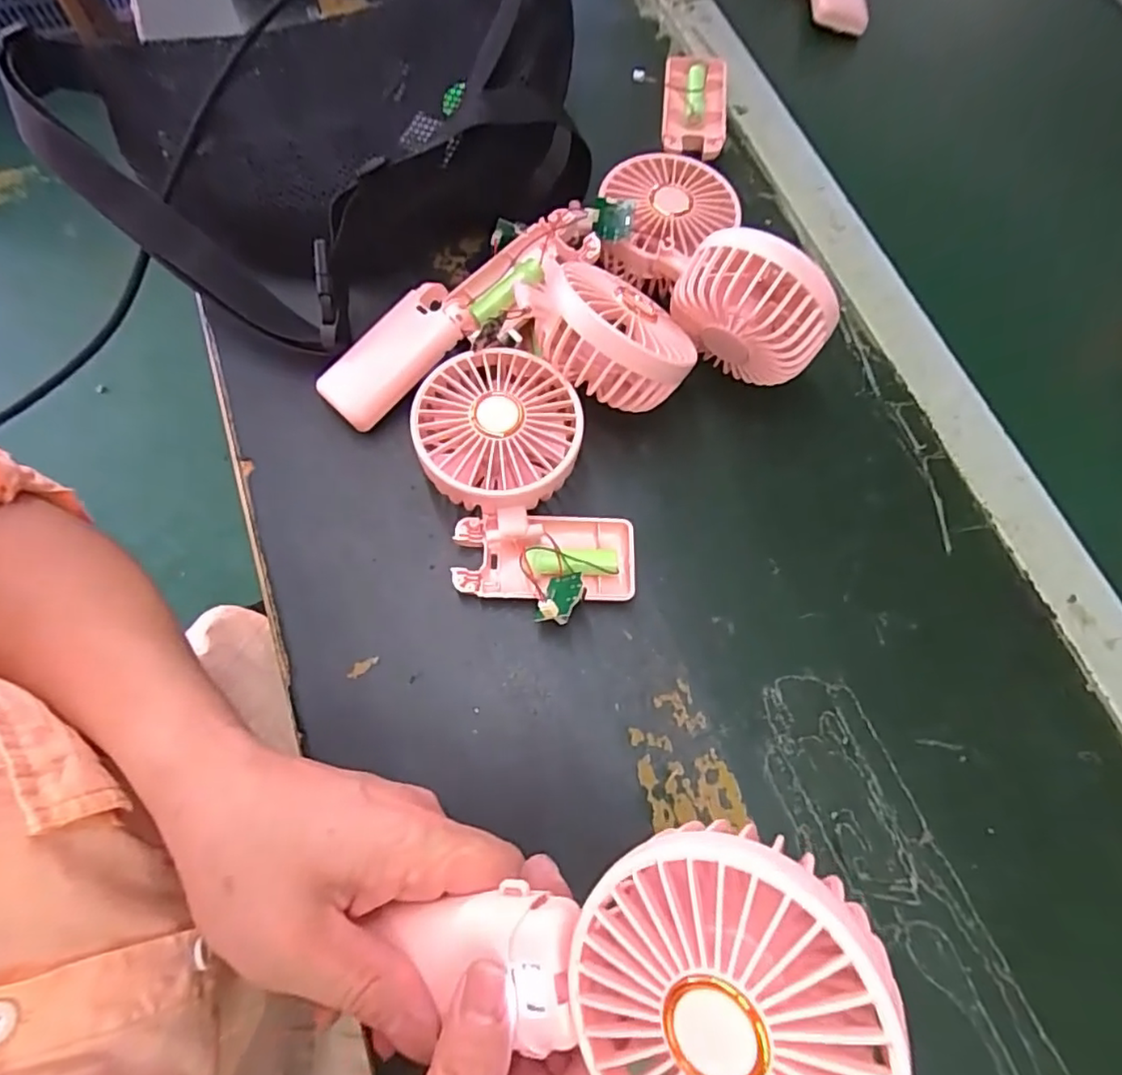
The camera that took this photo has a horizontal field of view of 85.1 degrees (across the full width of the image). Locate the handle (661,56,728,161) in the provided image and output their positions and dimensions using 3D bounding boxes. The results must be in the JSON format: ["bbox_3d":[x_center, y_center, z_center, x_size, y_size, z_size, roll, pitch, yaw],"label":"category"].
[{"bbox_3d":[0.099,-0.317,0.449,0.048,0.022,0.085,6,71,1],"label":"handle"}]

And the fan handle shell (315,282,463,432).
[{"bbox_3d":[-0.094,-0.103,0.349,0.090,0.013,0.041,-45,77,0],"label":"fan handle shell"}]

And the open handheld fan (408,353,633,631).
[{"bbox_3d":[-0.024,-0.026,0.325,0.094,0.046,0.148,-24,73,-9],"label":"open handheld fan"}]

